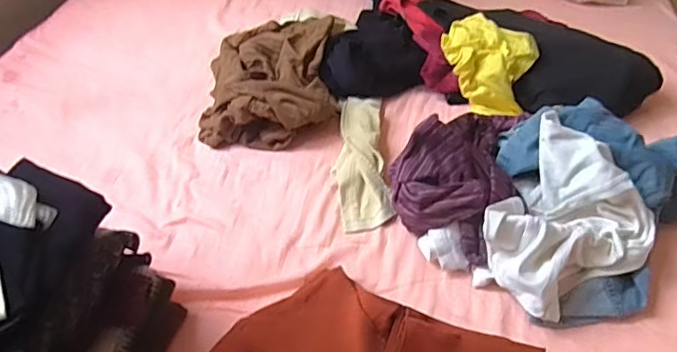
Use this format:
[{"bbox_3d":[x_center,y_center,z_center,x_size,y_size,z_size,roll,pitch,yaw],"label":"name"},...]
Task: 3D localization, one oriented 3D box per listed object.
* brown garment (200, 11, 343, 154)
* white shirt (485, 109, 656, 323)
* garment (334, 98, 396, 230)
[{"bbox_3d":[-0.117,-0.171,0.936,0.226,0.090,0.296,1,44,3],"label":"brown garment"},{"bbox_3d":[0.280,0.062,0.643,0.177,0.118,0.214,28,51,27],"label":"white shirt"},{"bbox_3d":[0.035,-0.037,0.827,0.077,0.030,0.280,-2,44,0],"label":"garment"}]

